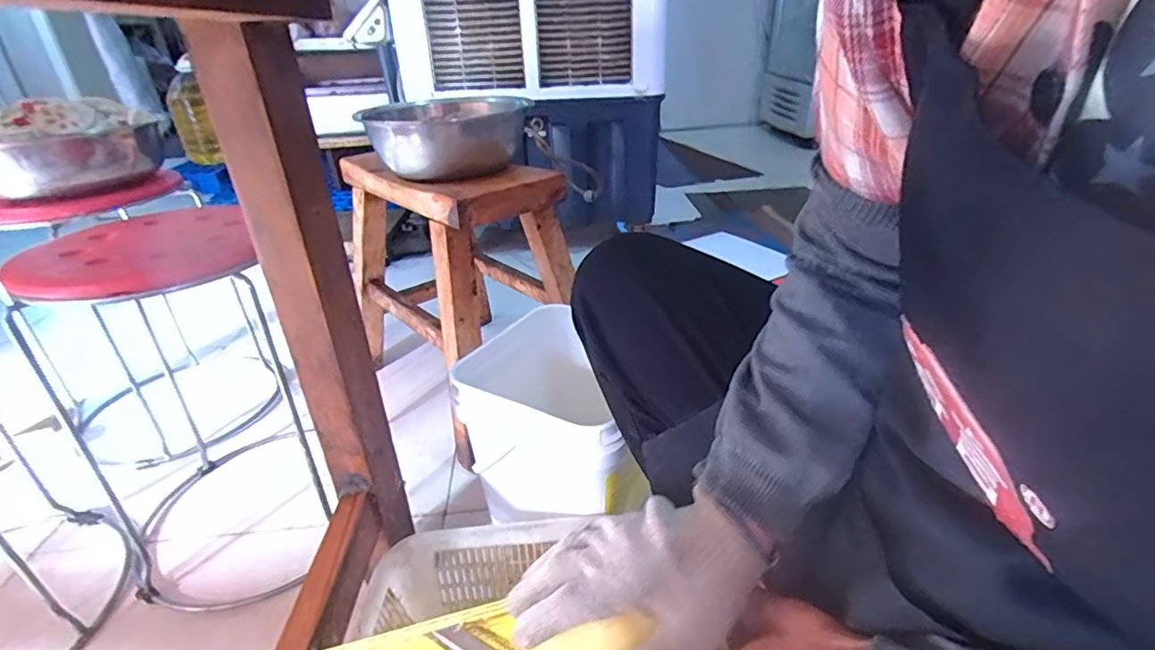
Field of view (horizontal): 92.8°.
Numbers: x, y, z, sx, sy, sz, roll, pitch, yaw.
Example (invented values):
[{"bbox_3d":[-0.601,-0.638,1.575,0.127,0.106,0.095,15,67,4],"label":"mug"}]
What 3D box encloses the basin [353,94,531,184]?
[{"bbox_3d":[-0.228,-0.320,0.941,0.243,0.097,0.243,-2,28,1],"label":"basin"}]

